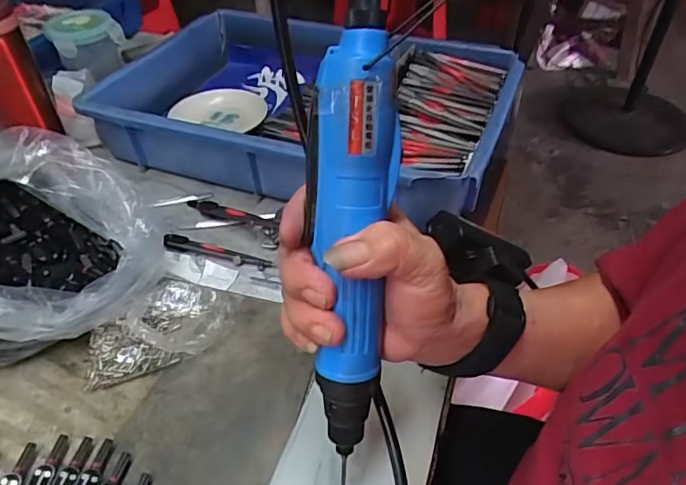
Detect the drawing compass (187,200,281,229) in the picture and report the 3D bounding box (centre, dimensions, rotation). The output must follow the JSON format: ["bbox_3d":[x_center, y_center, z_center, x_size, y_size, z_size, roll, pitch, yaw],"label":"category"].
[{"bbox_3d":[-0.112,-0.029,0.526,0.126,0.011,0.017,14,44,34],"label":"drawing compass"}]

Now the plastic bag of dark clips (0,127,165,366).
[{"bbox_3d":[-0.288,0.007,0.423,0.247,0.116,0.183,-5,43,-3],"label":"plastic bag of dark clips"}]

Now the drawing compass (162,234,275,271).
[{"bbox_3d":[-0.118,0.008,0.494,0.111,0.008,0.017,11,45,14],"label":"drawing compass"}]

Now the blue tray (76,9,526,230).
[{"bbox_3d":[-0.043,-0.172,0.642,0.465,0.091,0.320,14,45,16],"label":"blue tray"}]

